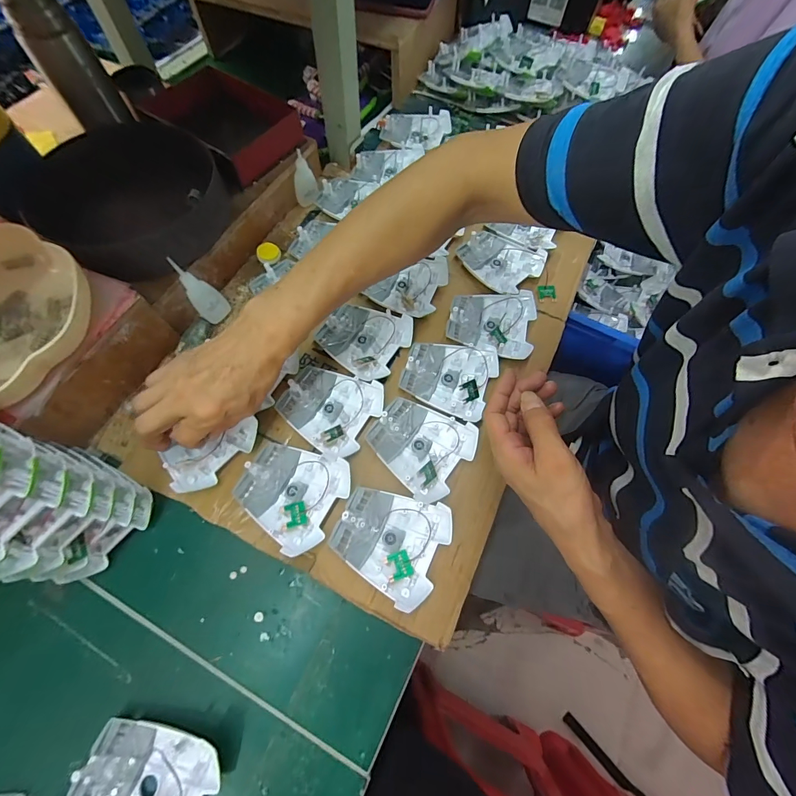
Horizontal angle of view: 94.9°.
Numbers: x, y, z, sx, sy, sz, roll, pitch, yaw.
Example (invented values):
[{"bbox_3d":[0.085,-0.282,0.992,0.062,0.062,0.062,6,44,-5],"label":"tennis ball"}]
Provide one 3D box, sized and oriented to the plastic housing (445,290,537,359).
[{"bbox_3d":[0.122,-0.101,0.475,0.108,0.017,0.094,13,69,3],"label":"plastic housing"}]

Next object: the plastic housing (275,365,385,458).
[{"bbox_3d":[-0.080,0.010,0.422,0.108,0.017,0.092,24,70,7],"label":"plastic housing"}]

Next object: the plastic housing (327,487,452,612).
[{"bbox_3d":[-0.007,0.140,0.370,0.107,0.022,0.095,26,70,8],"label":"plastic housing"}]

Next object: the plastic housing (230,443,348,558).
[{"bbox_3d":[-0.113,0.095,0.382,0.108,0.020,0.097,27,70,8],"label":"plastic housing"}]

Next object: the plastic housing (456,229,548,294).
[{"bbox_3d":[0.141,-0.194,0.516,0.111,0.017,0.090,36,72,11],"label":"plastic housing"}]

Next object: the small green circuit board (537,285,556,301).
[{"bbox_3d":[0.208,-0.146,0.509,0.024,0.006,0.024,-7,69,-5],"label":"small green circuit board"}]

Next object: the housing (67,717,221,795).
[{"bbox_3d":[-0.208,0.321,0.295,0.107,0.025,0.092,21,69,6],"label":"housing"}]

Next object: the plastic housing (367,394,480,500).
[{"bbox_3d":[0.026,0.050,0.412,0.107,0.017,0.097,38,72,12],"label":"plastic housing"}]

